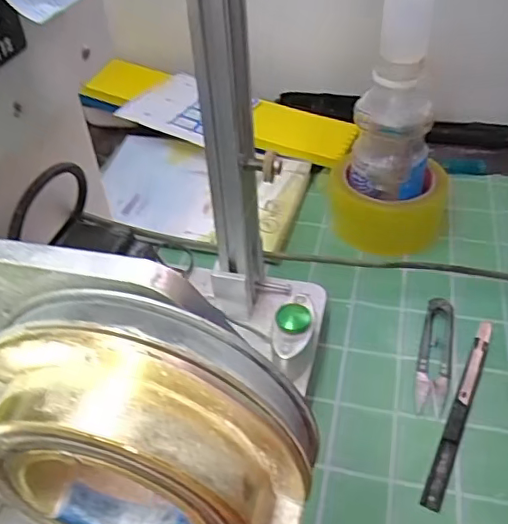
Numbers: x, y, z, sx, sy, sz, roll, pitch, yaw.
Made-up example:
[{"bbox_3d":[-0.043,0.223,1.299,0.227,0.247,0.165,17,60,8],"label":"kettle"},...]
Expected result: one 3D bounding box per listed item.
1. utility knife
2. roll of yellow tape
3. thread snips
[{"bbox_3d":[0.139,0.092,0.371,0.011,0.008,0.156,18,46,23],"label":"utility knife"},{"bbox_3d":[0.120,-0.055,0.514,0.103,0.050,0.103,-2,42,2],"label":"roll of yellow tape"},{"bbox_3d":[0.131,0.063,0.401,0.022,0.009,0.095,9,43,14],"label":"thread snips"}]

